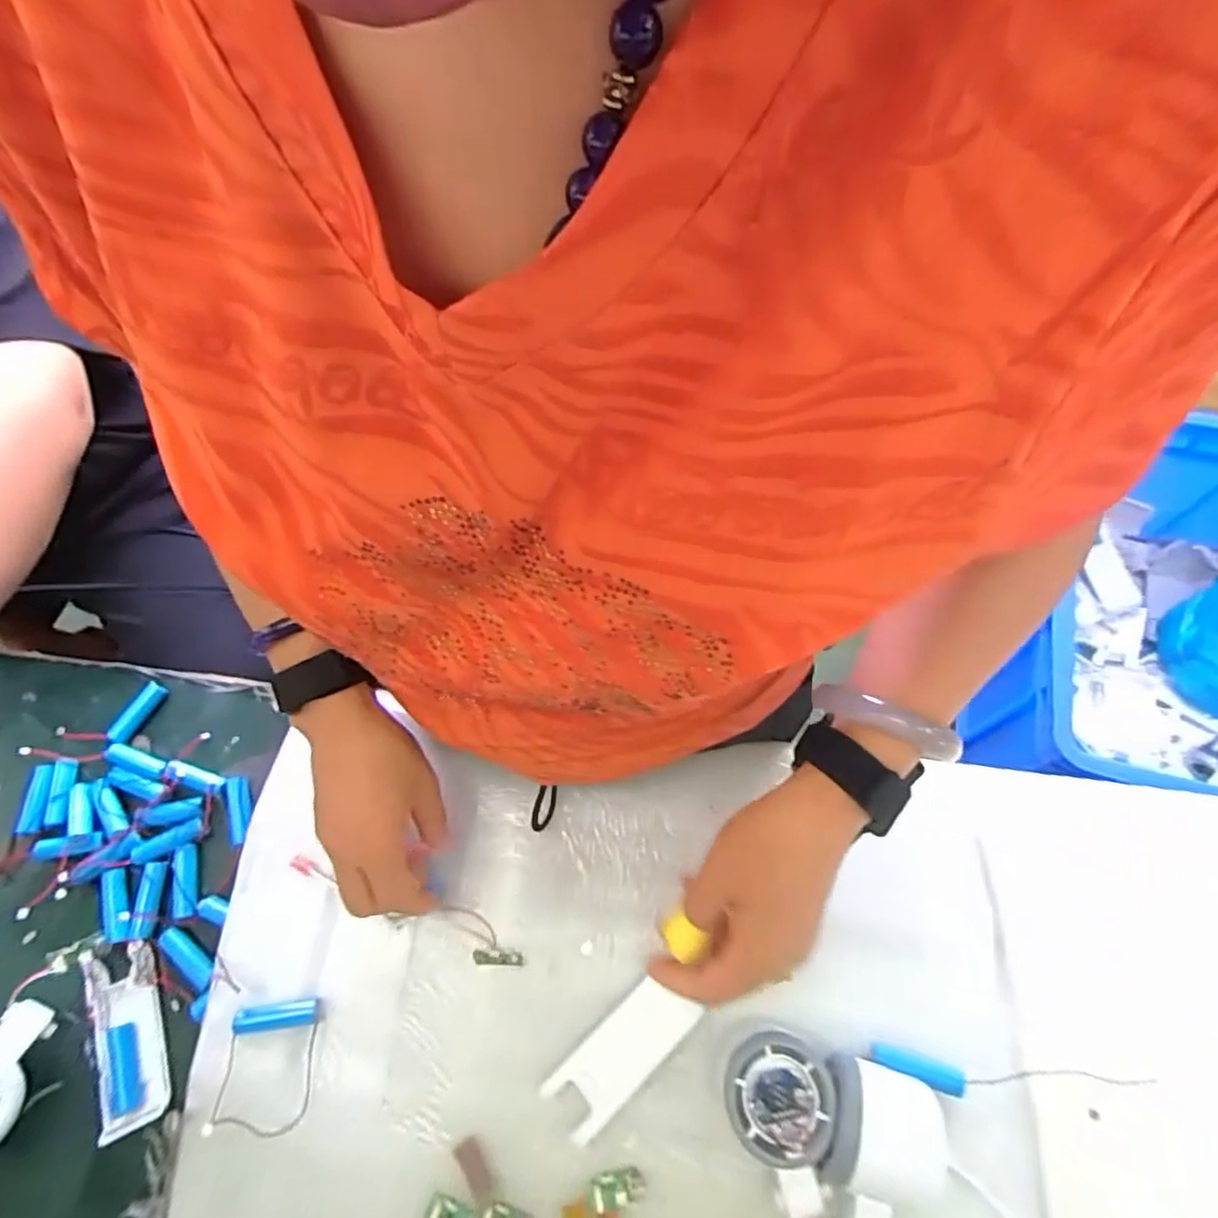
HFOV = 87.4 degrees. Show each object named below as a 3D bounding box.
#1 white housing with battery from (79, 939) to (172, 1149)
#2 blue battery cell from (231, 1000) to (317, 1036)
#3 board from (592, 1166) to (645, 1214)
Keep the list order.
[{"bbox_3d":[-0.313,0.277,0.415,0.043,0.022,0.106,-25,65,-8],"label":"white housing with battery"},{"bbox_3d":[-0.208,0.256,0.398,0.049,0.014,0.014,-8,64,0],"label":"blue battery cell"},{"bbox_3d":[0.005,0.330,0.363,0.029,0.004,0.015,-14,64,-3],"label":"board"}]

